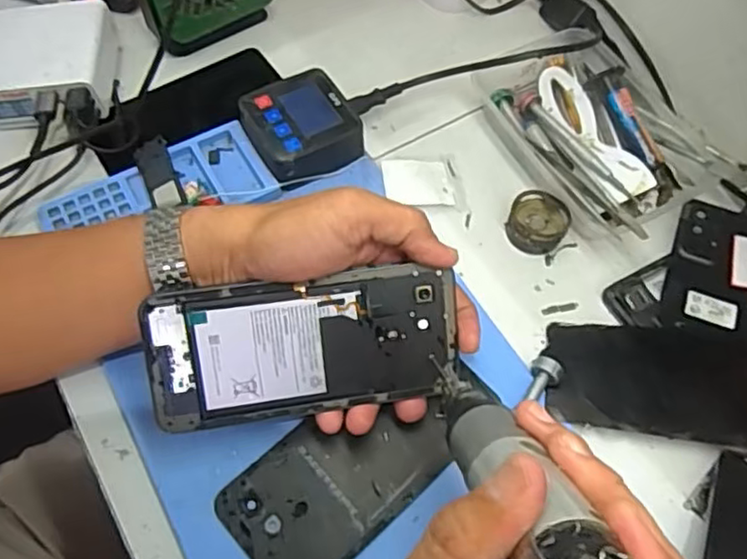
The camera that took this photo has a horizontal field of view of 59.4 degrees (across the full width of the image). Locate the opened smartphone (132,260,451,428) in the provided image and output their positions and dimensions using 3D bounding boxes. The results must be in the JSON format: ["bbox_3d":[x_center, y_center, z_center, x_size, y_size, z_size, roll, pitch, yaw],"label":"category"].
[{"bbox_3d":[-0.035,0.036,0.348,0.159,0.004,0.072,-7,103,-10],"label":"opened smartphone"}]

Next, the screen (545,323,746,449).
[{"bbox_3d":[0.186,0.061,0.395,0.151,0.009,0.068,8,64,3],"label":"screen"}]

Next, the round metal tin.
[{"bbox_3d":[0.114,-0.041,0.450,0.038,0.021,0.042,34,67,14],"label":"round metal tin"}]

